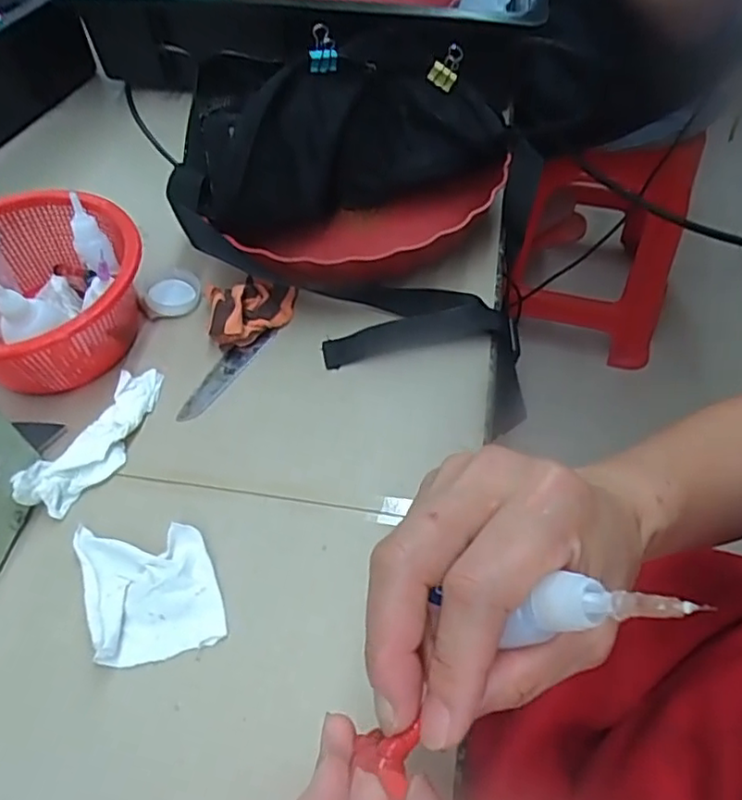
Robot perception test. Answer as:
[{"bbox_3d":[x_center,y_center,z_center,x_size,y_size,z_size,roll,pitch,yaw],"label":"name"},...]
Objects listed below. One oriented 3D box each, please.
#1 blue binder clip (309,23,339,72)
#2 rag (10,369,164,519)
[{"bbox_3d":[-0.034,-0.252,0.450,0.020,0.029,0.014,-3,55,0],"label":"blue binder clip"},{"bbox_3d":[-0.170,0.020,0.396,0.034,0.024,0.115,19,56,11],"label":"rag"}]

